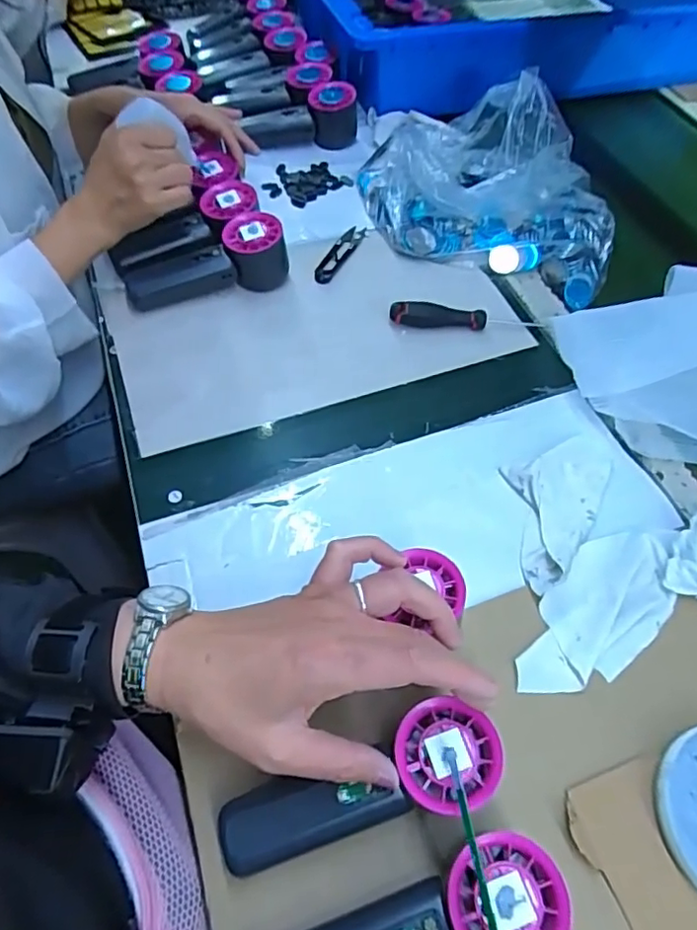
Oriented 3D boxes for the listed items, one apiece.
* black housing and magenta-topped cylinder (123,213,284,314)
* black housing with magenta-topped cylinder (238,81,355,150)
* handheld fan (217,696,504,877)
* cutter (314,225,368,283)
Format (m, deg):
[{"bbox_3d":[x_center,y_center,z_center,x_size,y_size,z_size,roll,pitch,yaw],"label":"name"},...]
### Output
[{"bbox_3d":[-0.138,-0.192,0.556,0.152,0.057,0.048,-19,60,-13],"label":"black housing and magenta-topped cylinder"},{"bbox_3d":[-0.056,-0.427,0.706,0.132,0.055,0.059,-8,58,-7],"label":"black housing with magenta-topped cylinder"},{"bbox_3d":[0.007,0.175,0.313,0.154,0.025,0.051,-20,59,-1],"label":"handheld fan"},{"bbox_3d":[-0.008,-0.228,0.612,0.021,0.012,0.102,23,59,12],"label":"cutter"}]

